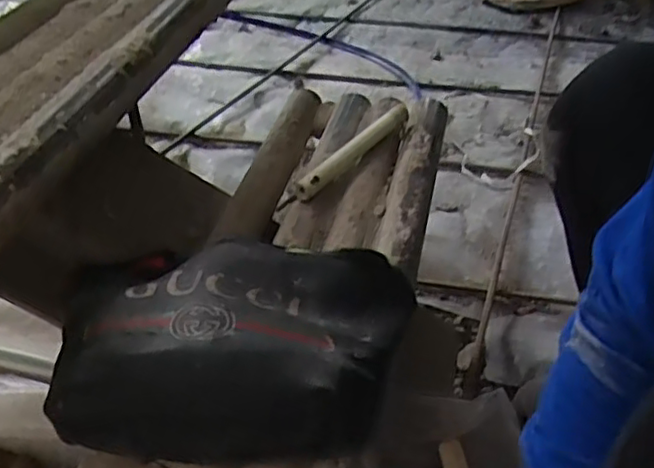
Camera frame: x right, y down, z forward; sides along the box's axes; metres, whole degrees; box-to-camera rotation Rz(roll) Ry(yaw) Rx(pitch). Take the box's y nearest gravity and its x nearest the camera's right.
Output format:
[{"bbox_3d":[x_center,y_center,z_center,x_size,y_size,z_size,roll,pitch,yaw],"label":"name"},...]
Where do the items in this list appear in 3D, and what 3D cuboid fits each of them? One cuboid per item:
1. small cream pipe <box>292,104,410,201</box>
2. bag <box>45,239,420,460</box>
[{"bbox_3d":[0.033,-0.095,0.702,0.022,0.026,0.184,27,49,27],"label":"small cream pipe"},{"bbox_3d":[-0.072,0.067,0.476,0.262,0.067,0.181,3,43,4],"label":"bag"}]

